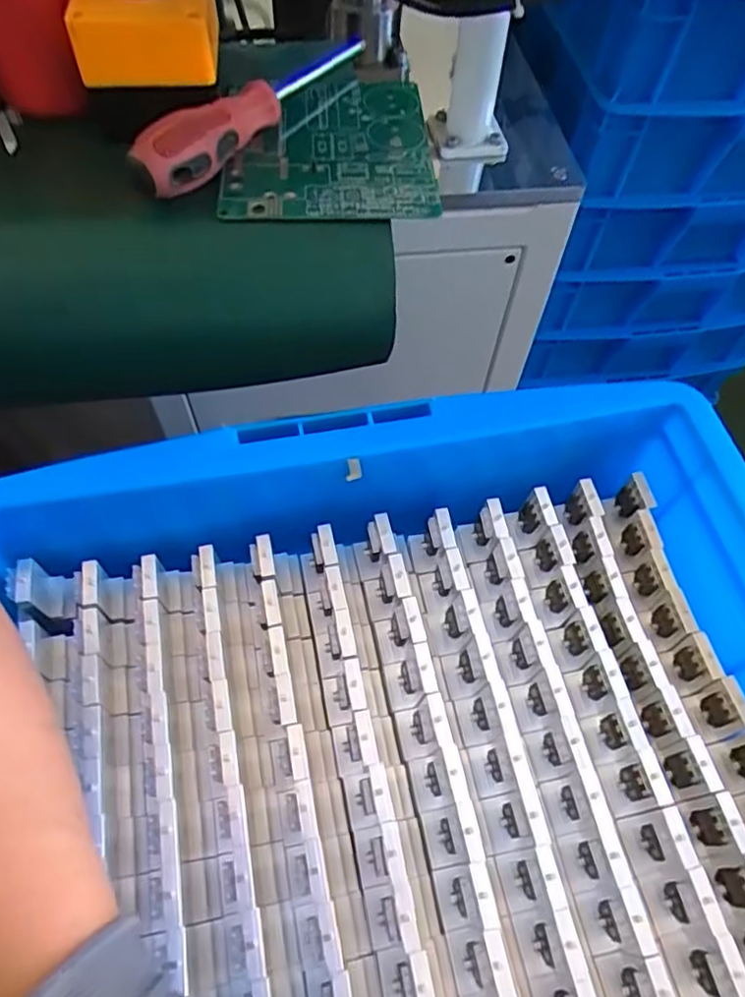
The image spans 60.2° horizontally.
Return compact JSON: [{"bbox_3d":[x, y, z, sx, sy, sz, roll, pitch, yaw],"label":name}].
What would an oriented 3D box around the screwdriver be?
[{"bbox_3d":[-0.060,-0.233,0.373,0.031,0.030,0.196,34,64,16],"label":"screwdriver"}]

